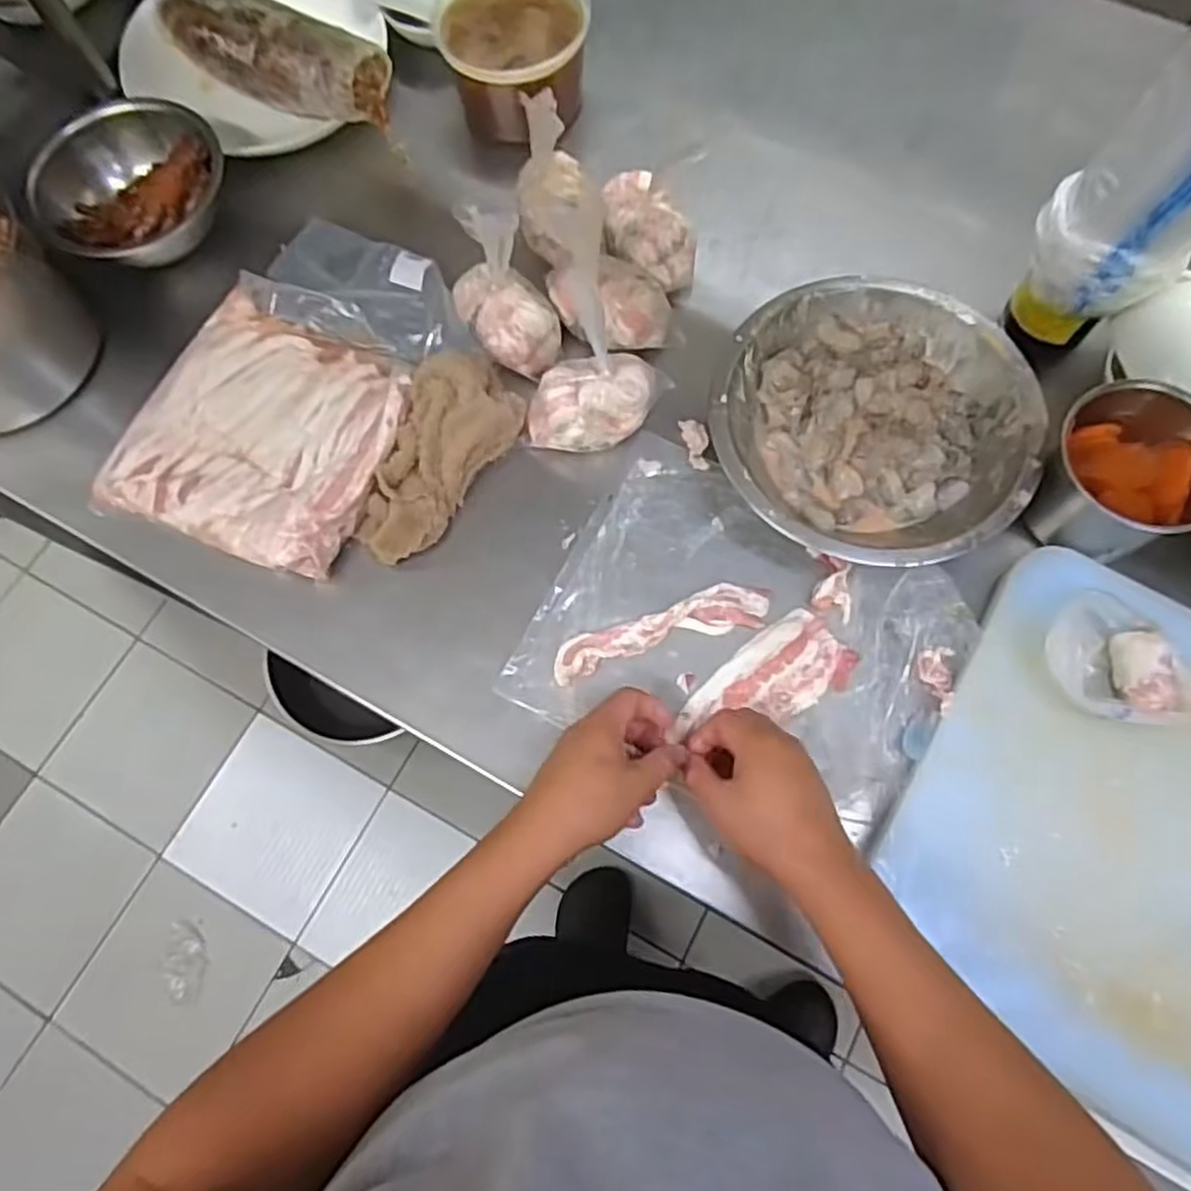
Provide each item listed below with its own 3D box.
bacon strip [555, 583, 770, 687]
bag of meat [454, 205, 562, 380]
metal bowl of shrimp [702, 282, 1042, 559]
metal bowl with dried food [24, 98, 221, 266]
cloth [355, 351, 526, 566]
[{"bbox_3d":[0.053,0.026,0.592,0.177,0.012,0.038,-17,73,-4],"label":"bacon strip"},{"bbox_3d":[-0.075,-0.254,0.617,0.081,0.124,0.085,-12,73,-2],"label":"bag of meat"},{"bbox_3d":[0.217,-0.132,0.614,0.238,0.075,0.248,0,73,1],"label":"metal bowl of shrimp"},{"bbox_3d":[-0.433,-0.379,0.697,0.127,0.072,0.164,41,78,13],"label":"metal bowl with dried food"},{"bbox_3d":[-0.129,-0.114,0.618,0.081,0.052,0.184,27,84,9],"label":"cloth"}]

